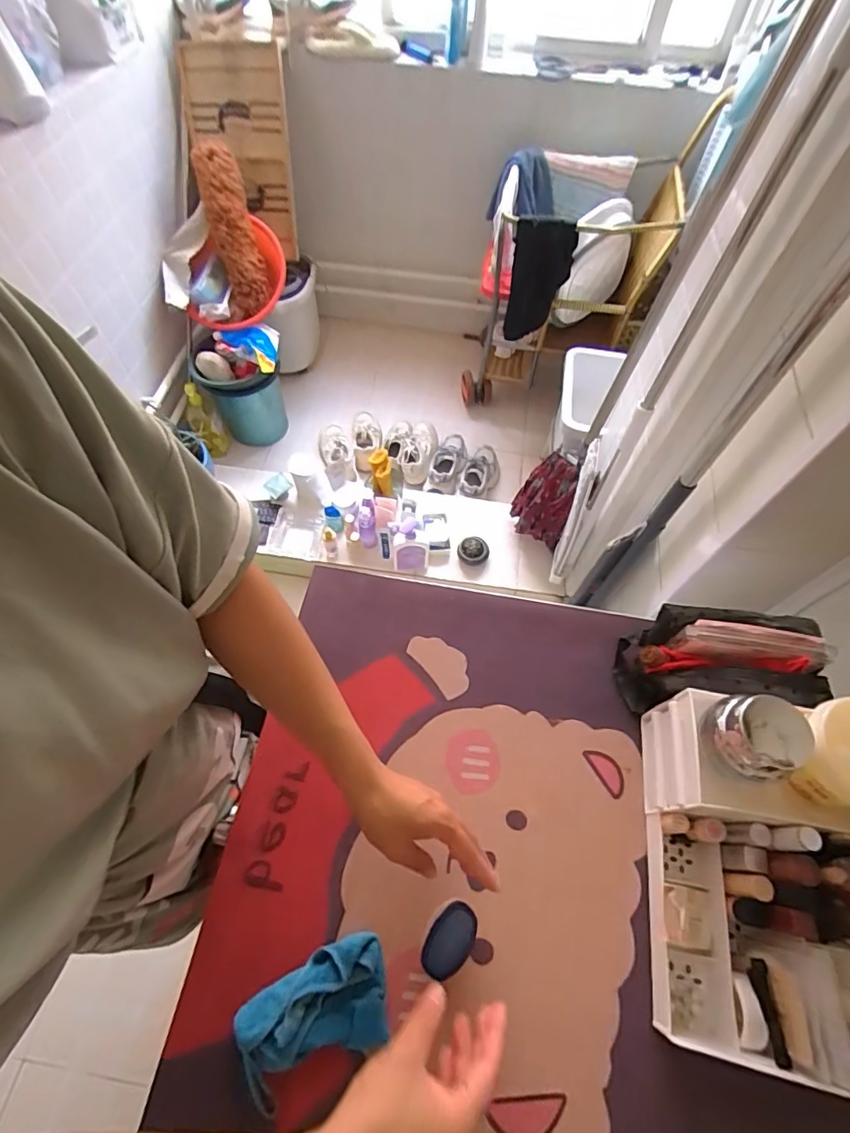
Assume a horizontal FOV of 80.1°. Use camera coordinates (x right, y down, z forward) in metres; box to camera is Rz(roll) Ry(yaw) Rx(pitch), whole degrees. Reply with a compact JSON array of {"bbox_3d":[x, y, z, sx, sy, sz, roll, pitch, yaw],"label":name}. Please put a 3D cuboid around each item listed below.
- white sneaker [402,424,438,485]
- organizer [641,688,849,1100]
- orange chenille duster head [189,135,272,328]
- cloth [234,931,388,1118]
[{"bbox_3d":[-0.016,-0.363,1.629,0.104,0.114,0.215,3,61,1],"label":"white sneaker"},{"bbox_3d":[0.292,0.259,0.431,0.168,0.119,0.266,6,61,3],"label":"organizer"},{"bbox_3d":[-0.503,-0.859,1.331,0.122,0.366,0.118,-14,25,-8],"label":"orange chenille duster head"},{"bbox_3d":[-0.086,0.359,0.403,0.119,0.033,0.073,-24,64,-13],"label":"cloth"}]

